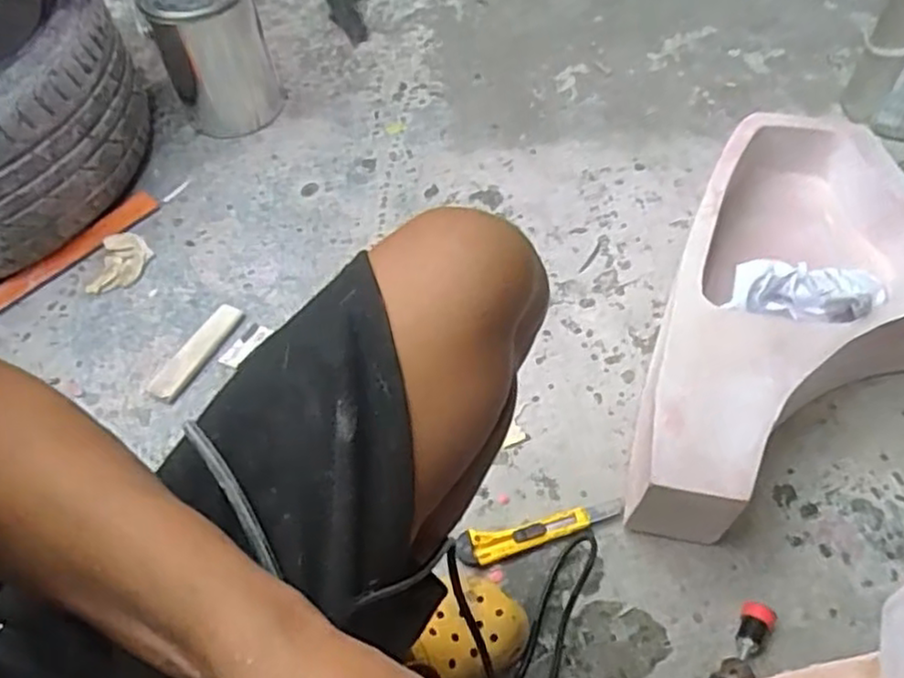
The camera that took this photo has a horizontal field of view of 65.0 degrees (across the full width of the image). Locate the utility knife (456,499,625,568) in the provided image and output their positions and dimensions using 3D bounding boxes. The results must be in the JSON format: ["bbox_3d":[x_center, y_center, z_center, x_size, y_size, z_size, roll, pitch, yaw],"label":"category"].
[{"bbox_3d":[0.096,0.208,0.760,0.183,0.011,0.038,-11,55,-4],"label":"utility knife"}]

